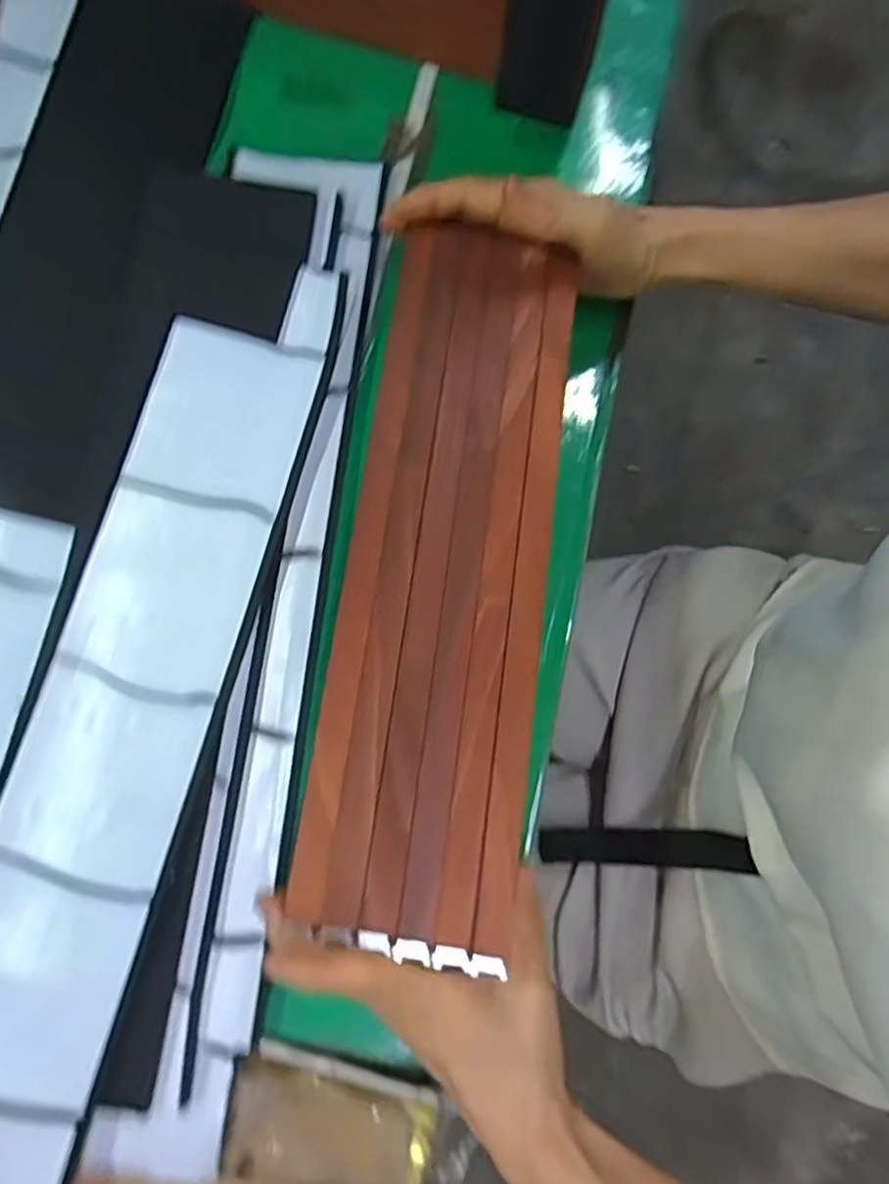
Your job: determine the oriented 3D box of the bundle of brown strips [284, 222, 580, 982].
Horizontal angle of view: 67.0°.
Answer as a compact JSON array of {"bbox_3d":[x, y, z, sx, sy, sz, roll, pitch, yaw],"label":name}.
[{"bbox_3d":[0.002,-0.021,0.306,0.092,0.015,0.331,8,76,1],"label":"bundle of brown strips"}]

